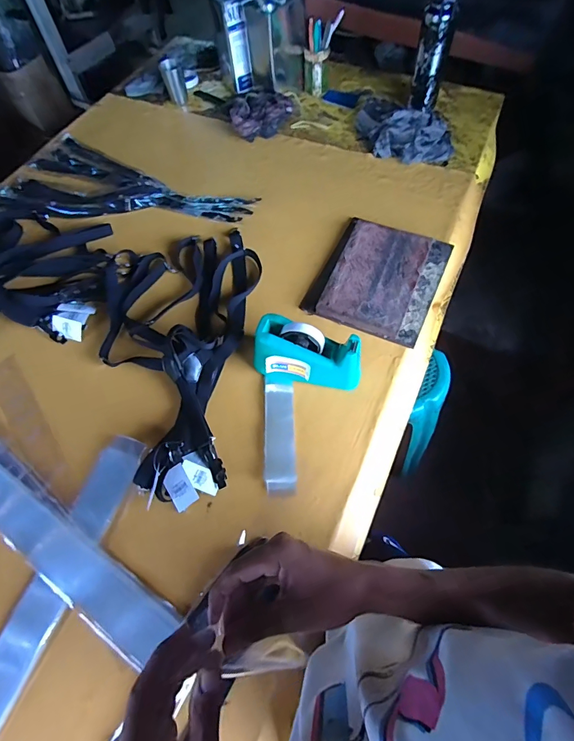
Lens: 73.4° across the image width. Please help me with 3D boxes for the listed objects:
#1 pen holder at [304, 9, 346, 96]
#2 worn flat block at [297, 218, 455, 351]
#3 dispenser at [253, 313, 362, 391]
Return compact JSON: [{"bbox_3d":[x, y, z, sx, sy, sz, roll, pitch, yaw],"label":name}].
[{"bbox_3d":[0.109,-0.943,1.152,0.103,0.178,0.069,-41,70,-18],"label":"pen holder"},{"bbox_3d":[0.203,-0.207,0.850,0.245,0.042,0.282,23,66,11],"label":"worn flat block"},{"bbox_3d":[0.041,-0.029,0.718,0.203,0.107,0.086,14,65,7],"label":"dispenser"}]

